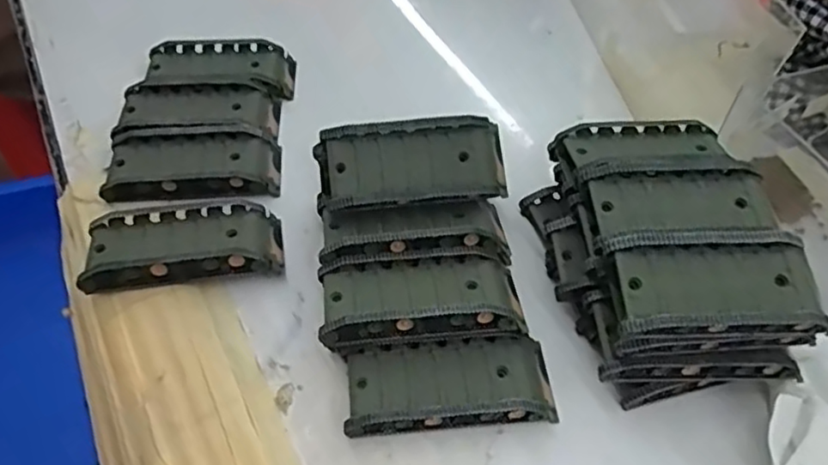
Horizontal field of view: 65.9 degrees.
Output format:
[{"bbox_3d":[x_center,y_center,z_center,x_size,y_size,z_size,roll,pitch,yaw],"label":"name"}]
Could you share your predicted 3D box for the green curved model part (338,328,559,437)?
[{"bbox_3d":[0.017,0.070,0.298,0.096,0.021,0.041,-3,52,-7],"label":"green curved model part"}]

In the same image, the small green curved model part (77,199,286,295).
[{"bbox_3d":[-0.120,0.004,0.336,0.096,0.017,0.047,-8,53,-10],"label":"small green curved model part"}]

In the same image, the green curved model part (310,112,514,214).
[{"bbox_3d":[0.000,-0.038,0.342,0.100,0.015,0.047,-6,87,-9],"label":"green curved model part"}]

